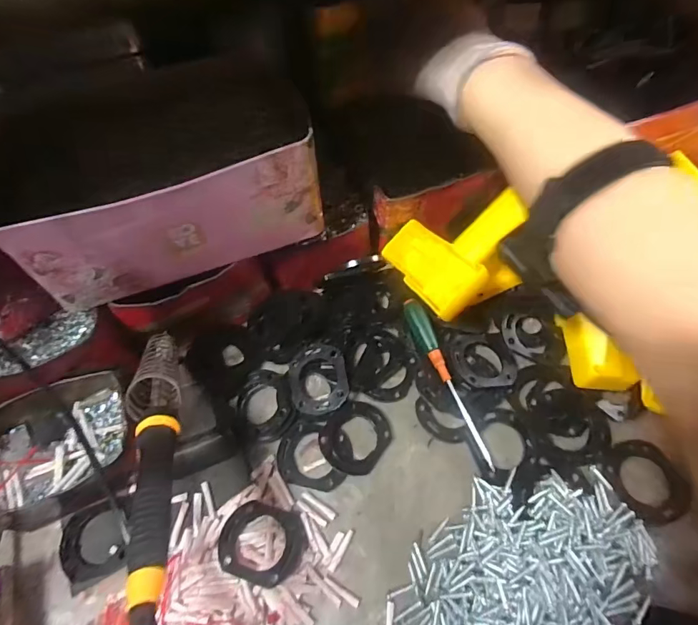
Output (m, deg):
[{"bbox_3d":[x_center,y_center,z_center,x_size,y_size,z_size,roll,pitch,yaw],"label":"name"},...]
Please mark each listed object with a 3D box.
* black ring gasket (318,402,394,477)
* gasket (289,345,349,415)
[{"bbox_3d":[0.006,0.101,0.350,0.056,0.010,0.051,-1,59,2],"label":"black ring gasket"},{"bbox_3d":[-0.026,0.057,0.370,0.050,0.008,0.060,-18,65,14],"label":"gasket"}]

